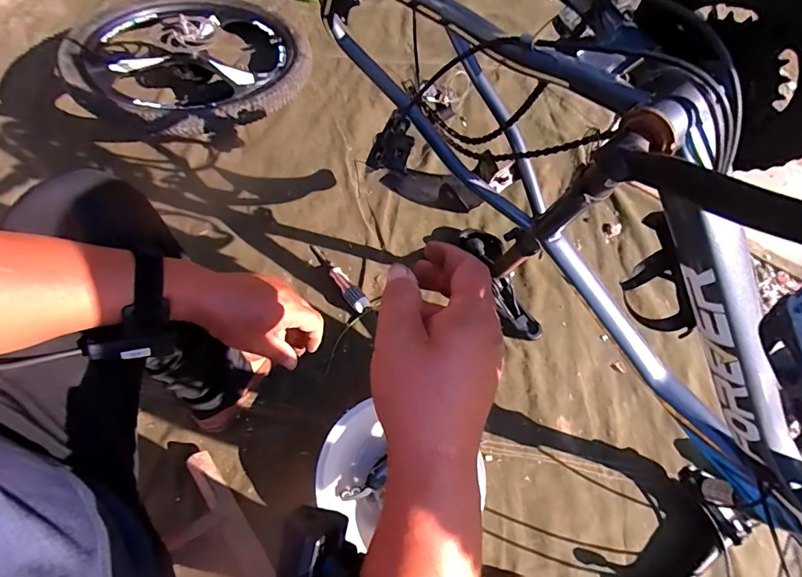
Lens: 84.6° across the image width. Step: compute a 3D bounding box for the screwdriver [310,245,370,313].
[{"bbox_3d":[-0.129,-0.024,0.885,0.032,0.029,0.200,-37,69,-13],"label":"screwdriver"}]

